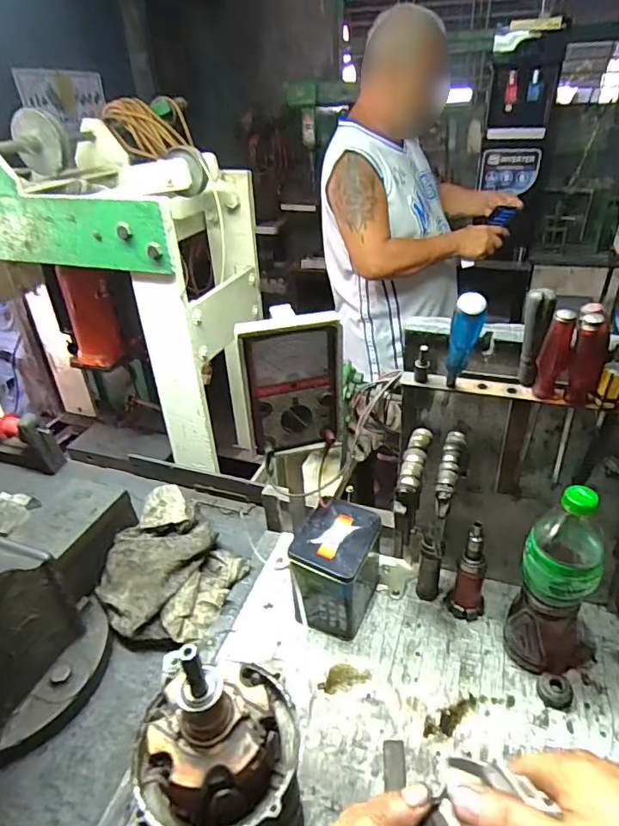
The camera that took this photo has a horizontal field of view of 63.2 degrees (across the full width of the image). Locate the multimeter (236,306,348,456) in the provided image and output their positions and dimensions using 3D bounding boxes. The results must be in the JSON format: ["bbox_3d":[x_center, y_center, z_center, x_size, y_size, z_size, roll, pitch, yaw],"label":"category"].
[{"bbox_3d":[-0.021,-0.032,0.608,0.130,0.169,0.041,-10,34,-12],"label":"multimeter"}]

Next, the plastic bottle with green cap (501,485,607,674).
[{"bbox_3d":[0.292,0.196,0.574,0.092,0.267,0.078,23,41,33],"label":"plastic bottle with green cap"}]

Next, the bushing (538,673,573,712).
[{"bbox_3d":[0.295,0.332,0.603,0.038,0.017,0.038,-2,33,1],"label":"bushing"}]

